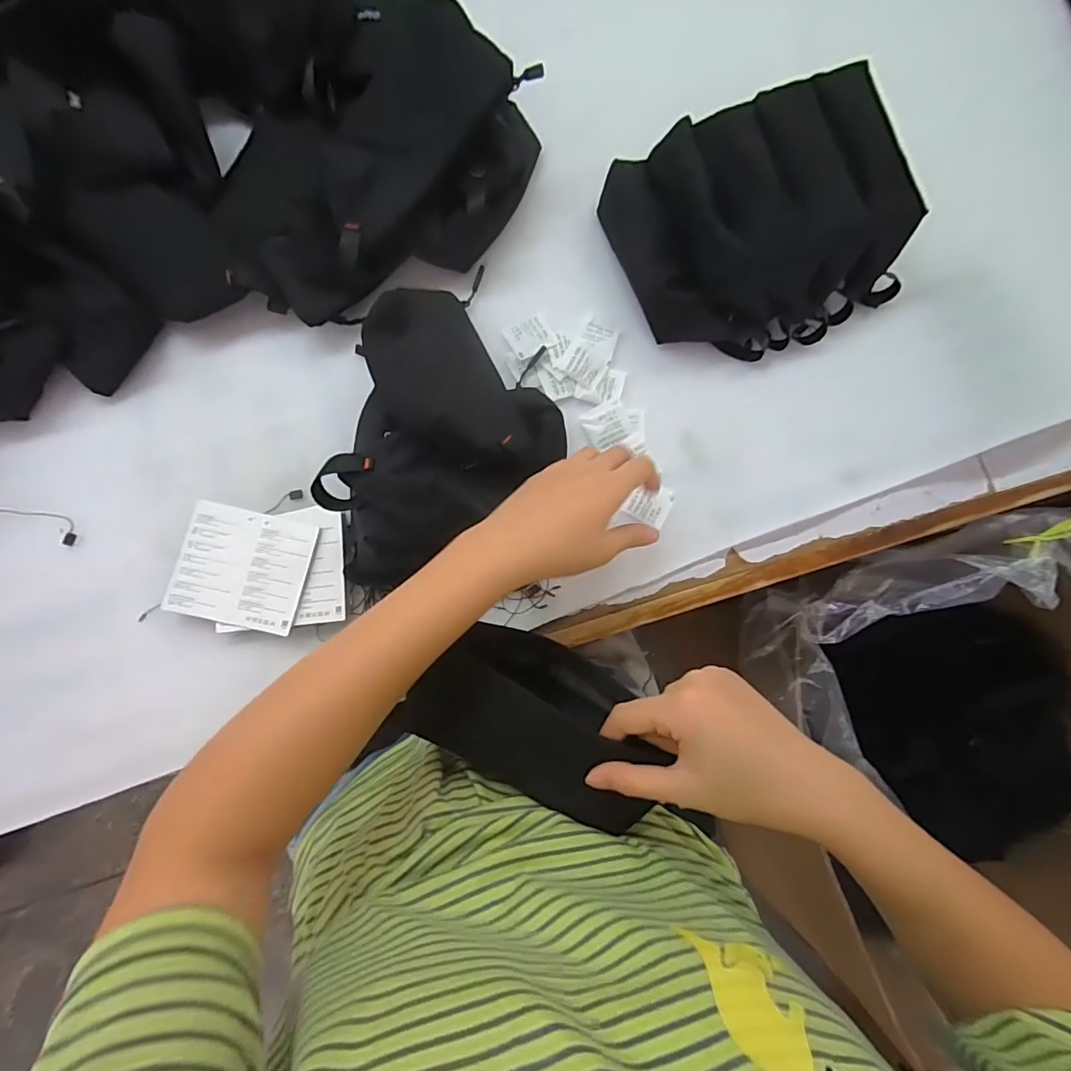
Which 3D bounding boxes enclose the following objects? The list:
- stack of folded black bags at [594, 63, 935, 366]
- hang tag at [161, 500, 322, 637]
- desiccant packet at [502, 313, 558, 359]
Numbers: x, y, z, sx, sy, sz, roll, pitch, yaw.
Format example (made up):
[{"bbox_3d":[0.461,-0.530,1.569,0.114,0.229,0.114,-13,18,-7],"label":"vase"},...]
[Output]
[{"bbox_3d":[0.205,-0.281,0.459,0.240,0.092,0.204,-20,83,-7],"label":"stack of folded black bags"},{"bbox_3d":[-0.233,0.025,0.409,0.100,0.006,0.089,13,80,-3],"label":"hang tag"},{"bbox_3d":[-0.005,-0.182,0.469,0.041,0.009,0.037,-28,84,-8],"label":"desiccant packet"}]

